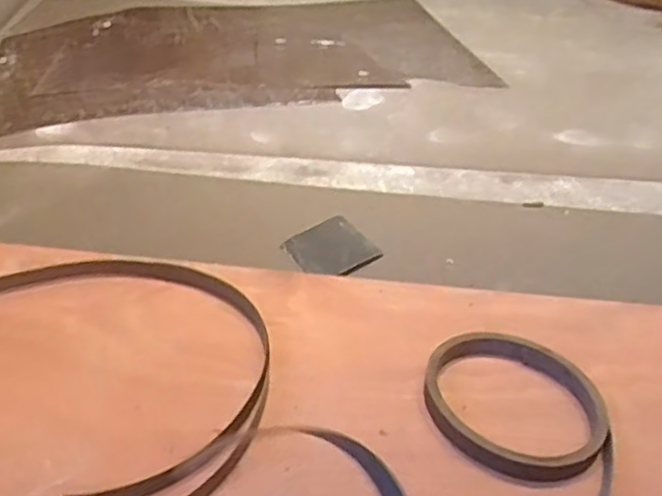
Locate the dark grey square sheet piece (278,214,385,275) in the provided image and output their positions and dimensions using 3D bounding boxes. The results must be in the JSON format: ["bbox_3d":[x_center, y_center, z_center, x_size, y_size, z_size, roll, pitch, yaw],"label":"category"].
[{"bbox_3d":[0.000,0.000,0.916,0.105,0.013,0.097,-26,53,-16],"label":"dark grey square sheet piece"}]

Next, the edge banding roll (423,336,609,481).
[{"bbox_3d":[0.180,0.144,0.664,0.178,0.030,0.161,31,45,34],"label":"edge banding roll"}]

